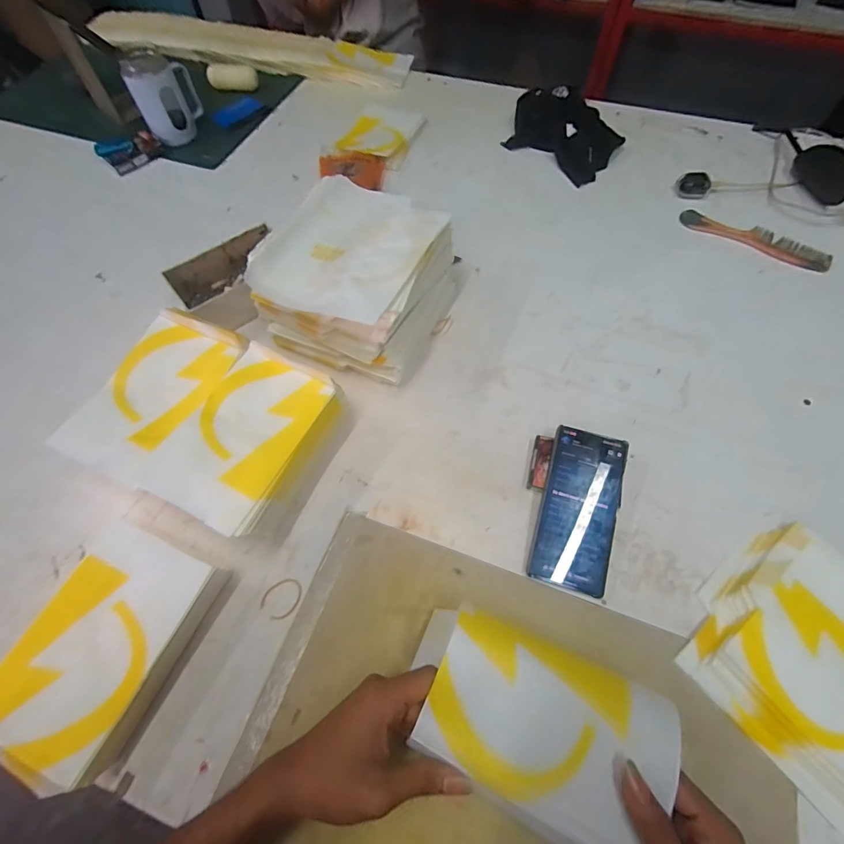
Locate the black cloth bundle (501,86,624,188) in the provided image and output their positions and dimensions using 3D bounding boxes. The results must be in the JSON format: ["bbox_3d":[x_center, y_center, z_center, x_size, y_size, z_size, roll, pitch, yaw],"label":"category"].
[{"bbox_3d":[0.246,-0.520,0.748,0.197,0.064,0.132,36,68,18],"label":"black cloth bundle"}]

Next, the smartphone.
[{"bbox_3d":[0.163,0.088,0.435,0.074,0.006,0.161,14,73,12],"label":"smartphone"}]

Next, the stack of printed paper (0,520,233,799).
[{"bbox_3d":[-0.284,0.196,0.379,0.127,0.058,0.181,22,65,12],"label":"stack of printed paper"}]

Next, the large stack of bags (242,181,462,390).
[{"bbox_3d":[-0.075,-0.183,0.540,0.195,0.124,0.210,24,65,13],"label":"large stack of bags"}]

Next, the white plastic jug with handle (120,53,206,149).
[{"bbox_3d":[-0.457,-0.579,0.756,0.106,0.118,0.096,-26,65,-12],"label":"white plastic jug with handle"}]

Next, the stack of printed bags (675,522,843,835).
[{"bbox_3d":[0.370,0.215,0.373,0.207,0.027,0.208,-38,68,-17],"label":"stack of printed bags"}]

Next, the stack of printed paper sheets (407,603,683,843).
[{"bbox_3d":[0.081,0.220,0.306,0.185,0.022,0.112,23,65,12],"label":"stack of printed paper sheets"}]

